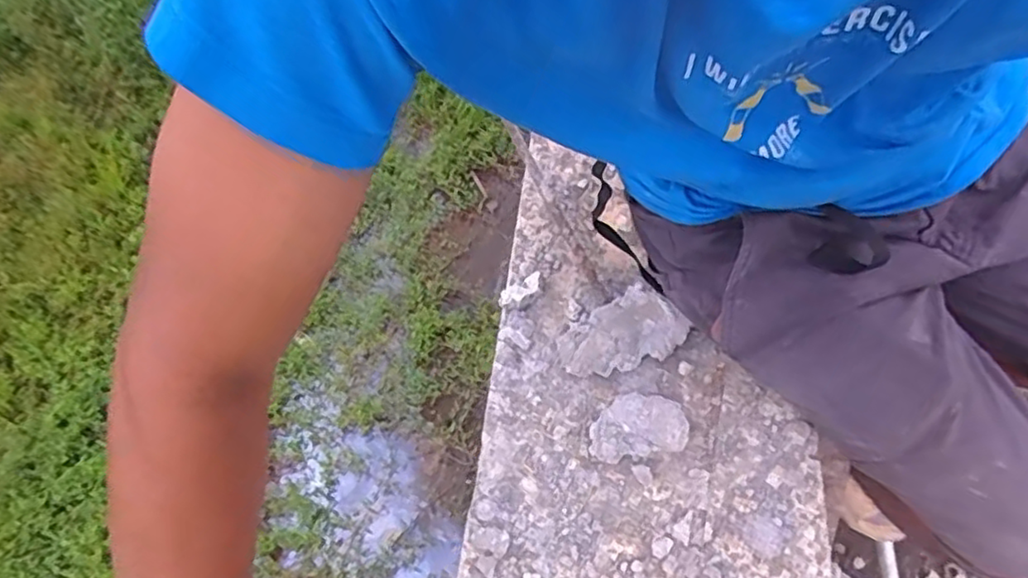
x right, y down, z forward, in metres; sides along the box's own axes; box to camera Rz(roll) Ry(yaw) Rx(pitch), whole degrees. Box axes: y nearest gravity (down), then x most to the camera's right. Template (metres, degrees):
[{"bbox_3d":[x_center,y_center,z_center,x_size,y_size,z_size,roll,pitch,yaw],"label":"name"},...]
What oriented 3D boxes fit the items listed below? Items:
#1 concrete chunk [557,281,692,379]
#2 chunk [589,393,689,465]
[{"bbox_3d":[0.102,0.044,0.625,0.118,0.030,0.070,-26,60,-11],"label":"concrete chunk"},{"bbox_3d":[0.108,0.122,0.576,0.083,0.024,0.052,-9,58,-1],"label":"chunk"}]

